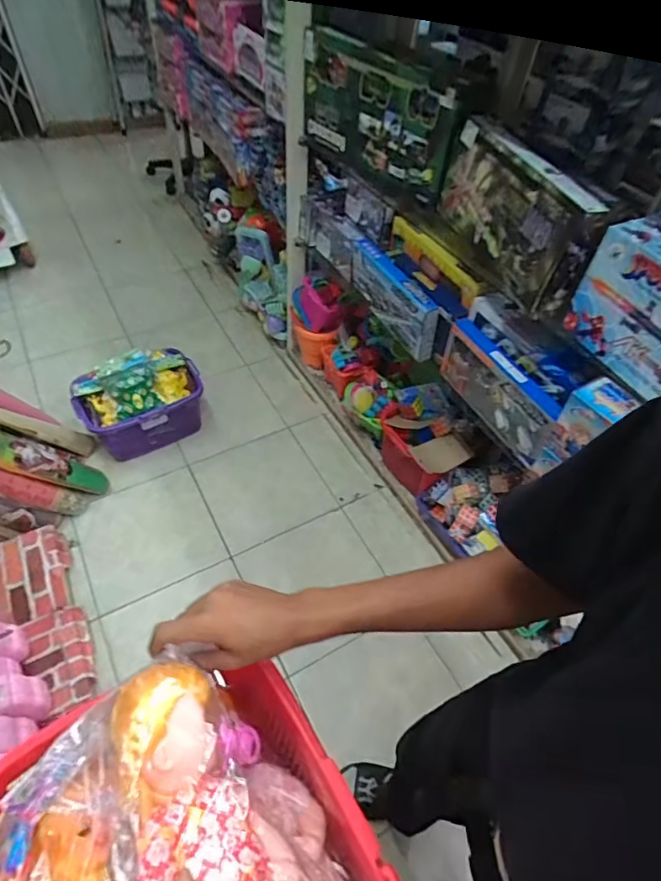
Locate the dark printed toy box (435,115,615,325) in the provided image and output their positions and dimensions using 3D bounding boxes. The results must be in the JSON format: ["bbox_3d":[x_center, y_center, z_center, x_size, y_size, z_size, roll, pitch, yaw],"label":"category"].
[{"bbox_3d":[0.346,-0.456,0.964,0.095,0.218,0.425,-9,52,-10],"label":"dark printed toy box"}]

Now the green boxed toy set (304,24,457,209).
[{"bbox_3d":[0.098,-0.801,1.198,0.067,0.272,0.580,-22,55,-33],"label":"green boxed toy set"}]

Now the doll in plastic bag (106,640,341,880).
[{"bbox_3d":[-0.059,0.317,0.350,0.123,0.089,0.320,-30,75,-24],"label":"doll in plastic bag"}]

